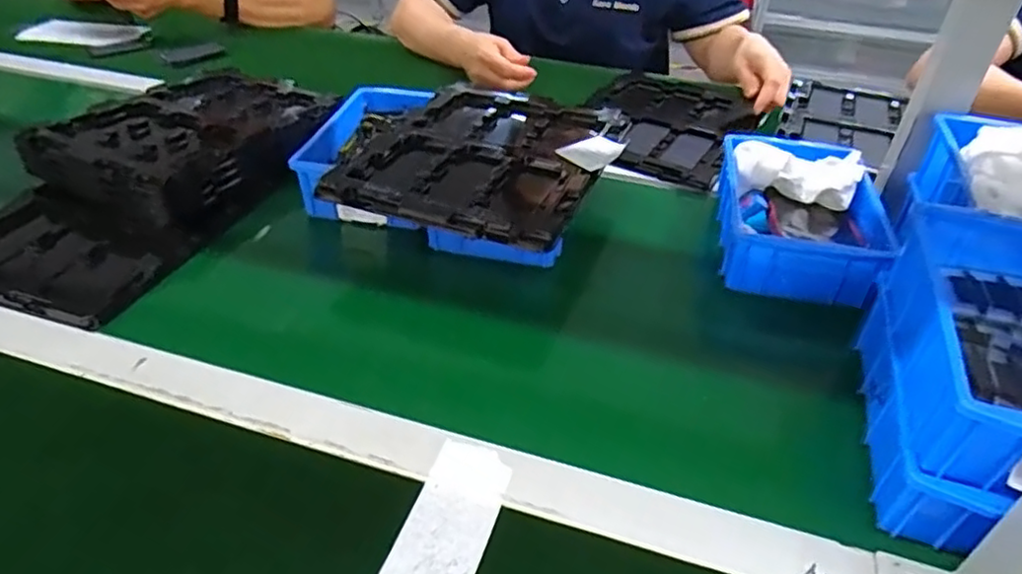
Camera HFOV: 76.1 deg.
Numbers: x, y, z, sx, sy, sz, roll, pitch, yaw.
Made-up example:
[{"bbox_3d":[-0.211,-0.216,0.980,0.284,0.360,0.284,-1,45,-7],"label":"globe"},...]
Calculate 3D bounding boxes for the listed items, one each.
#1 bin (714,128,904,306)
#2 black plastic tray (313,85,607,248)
[{"bbox_3d":[0.274,-0.071,0.632,0.133,0.067,0.203,8,39,8],"label":"bin"},{"bbox_3d":[-0.021,-0.129,0.647,0.220,0.028,0.277,16,40,17],"label":"black plastic tray"}]

